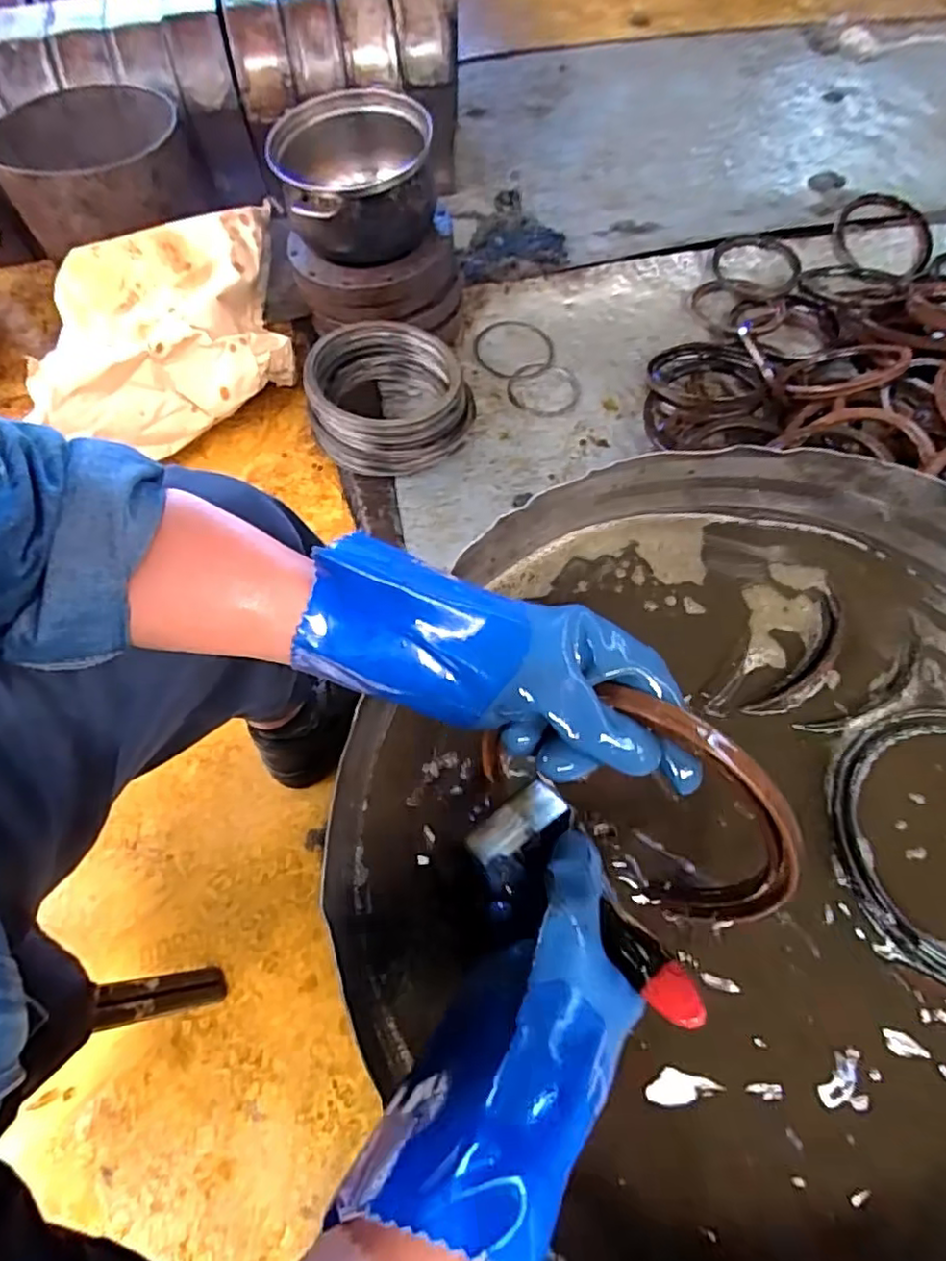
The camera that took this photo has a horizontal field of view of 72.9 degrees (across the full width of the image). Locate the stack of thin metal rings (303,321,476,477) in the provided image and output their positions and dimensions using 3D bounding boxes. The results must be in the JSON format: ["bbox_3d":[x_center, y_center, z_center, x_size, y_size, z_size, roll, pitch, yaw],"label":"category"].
[{"bbox_3d":[-0.121,-0.334,0.942,0.238,0.118,0.220,11,64,6],"label":"stack of thin metal rings"}]

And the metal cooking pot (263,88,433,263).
[{"bbox_3d":[-0.169,-0.657,0.941,0.222,0.119,0.236,-19,65,-8],"label":"metal cooking pot"}]

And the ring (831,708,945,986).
[{"bbox_3d":[0.360,0.154,0.463,0.198,0.015,0.195,0,64,0],"label":"ring"}]

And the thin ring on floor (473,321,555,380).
[{"bbox_3d":[0.069,-0.477,1.085,0.137,0.006,0.142,0,64,0],"label":"thin ring on floor"}]

